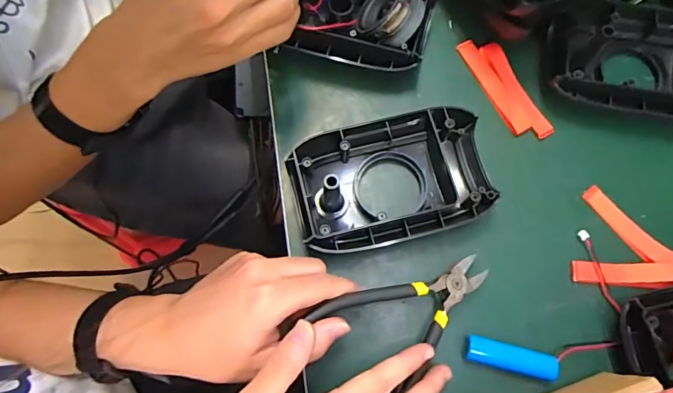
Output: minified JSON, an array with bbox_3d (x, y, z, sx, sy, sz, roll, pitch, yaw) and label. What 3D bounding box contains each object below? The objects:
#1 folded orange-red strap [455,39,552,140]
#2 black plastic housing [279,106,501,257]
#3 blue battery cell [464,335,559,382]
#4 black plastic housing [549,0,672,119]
[{"bbox_3d":[0.151,-0.098,0.410,0.034,0.007,0.110,-25,77,-8],"label":"folded orange-red strap"},{"bbox_3d":[0.043,-0.013,0.367,0.154,0.033,0.099,-14,76,-5],"label":"black plastic housing"},{"bbox_3d":[0.130,0.120,0.340,0.067,0.018,0.019,14,75,2],"label":"blue battery cell"},{"bbox_3d":[0.265,-0.119,0.403,0.160,0.036,0.102,10,75,1],"label":"black plastic housing"}]

